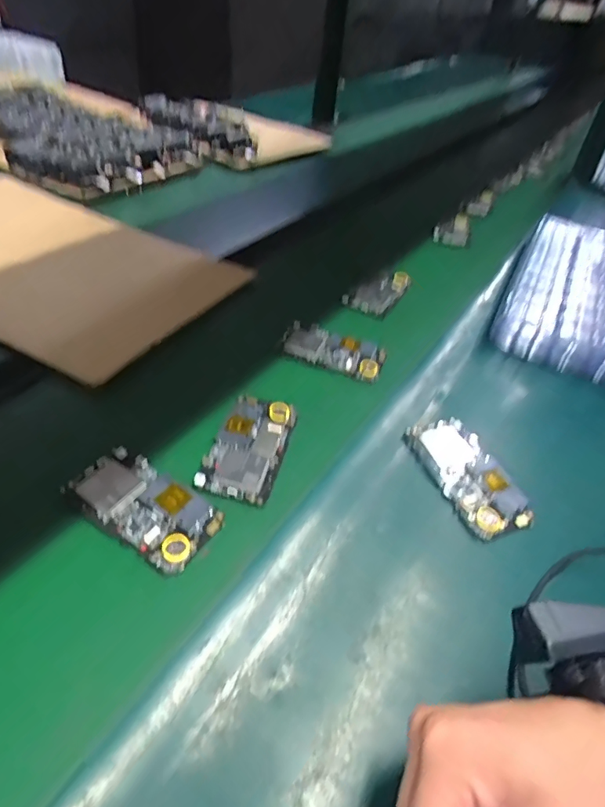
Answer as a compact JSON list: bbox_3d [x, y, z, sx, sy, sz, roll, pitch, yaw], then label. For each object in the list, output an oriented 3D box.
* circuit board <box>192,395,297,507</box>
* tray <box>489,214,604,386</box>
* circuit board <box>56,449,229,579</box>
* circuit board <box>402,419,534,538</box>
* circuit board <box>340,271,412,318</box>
[{"bbox_3d":[-0.050,0.037,0.469,0.065,0.006,0.123,12,43,7],"label":"circuit board"},{"bbox_3d":[0.430,-0.172,0.739,0.215,0.055,0.457,25,46,19],"label":"tray"},{"bbox_3d":[-0.131,0.080,0.406,0.126,0.008,0.066,27,47,21],"label":"circuit board"},{"bbox_3d":[0.155,0.065,0.465,0.069,0.012,0.124,-13,46,-19],"label":"circuit board"},{"bbox_3d":[0.110,-0.164,0.715,0.061,0.017,0.122,24,46,19],"label":"circuit board"}]

